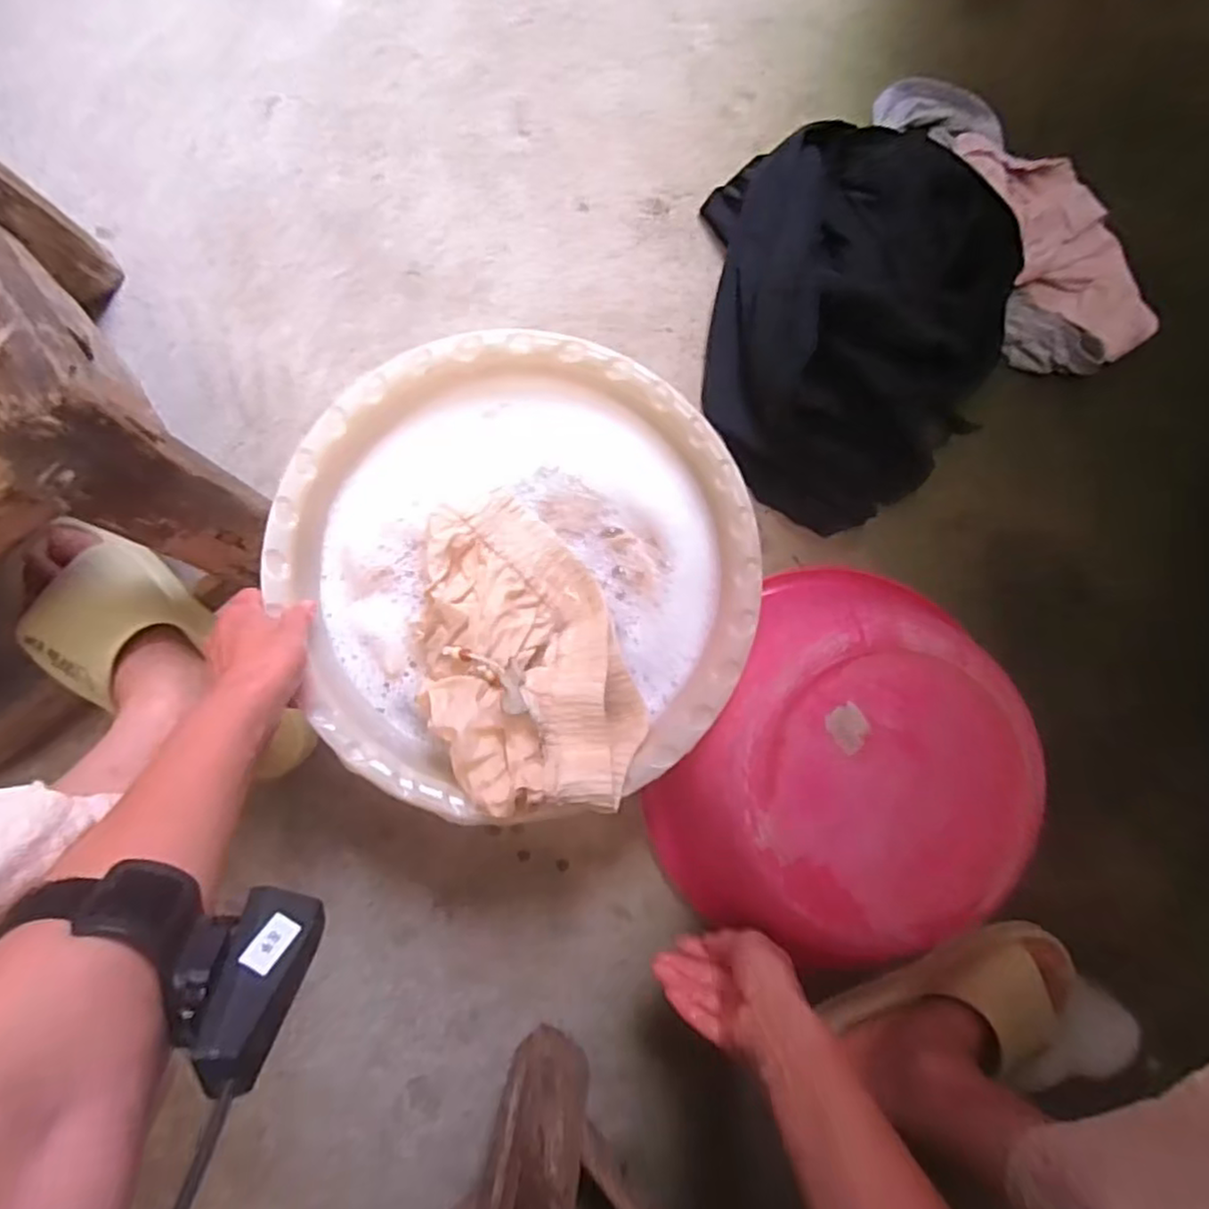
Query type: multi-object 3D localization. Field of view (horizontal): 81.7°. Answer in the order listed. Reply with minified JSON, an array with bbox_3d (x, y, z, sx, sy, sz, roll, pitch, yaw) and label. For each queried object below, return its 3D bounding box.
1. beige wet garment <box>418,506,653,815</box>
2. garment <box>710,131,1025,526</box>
[{"bbox_3d":[-0.063,0.035,0.520,0.146,0.089,0.227,-19,87,-3],"label":"beige wet garment"},{"bbox_3d":[0.232,-0.264,0.632,0.252,0.116,0.367,1,86,-2],"label":"garment"}]

